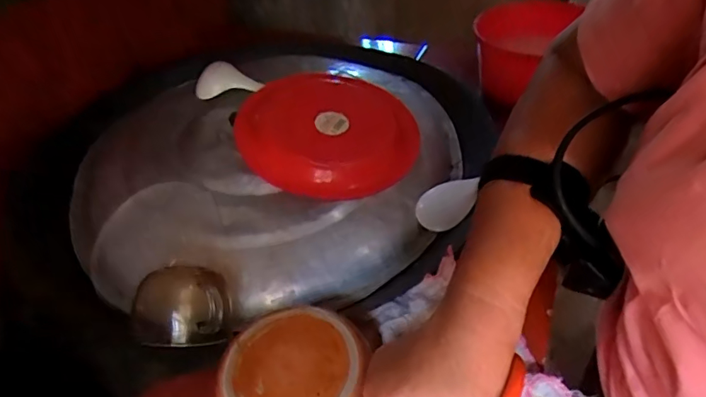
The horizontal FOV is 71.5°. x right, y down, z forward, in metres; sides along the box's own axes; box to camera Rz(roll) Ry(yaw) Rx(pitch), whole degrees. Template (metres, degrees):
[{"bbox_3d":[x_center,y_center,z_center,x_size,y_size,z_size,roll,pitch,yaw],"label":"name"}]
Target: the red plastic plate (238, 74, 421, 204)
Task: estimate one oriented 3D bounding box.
[{"bbox_3d":[-0.028,-0.098,0.709,0.255,0.053,0.247,5,52,-7],"label":"red plastic plate"}]

